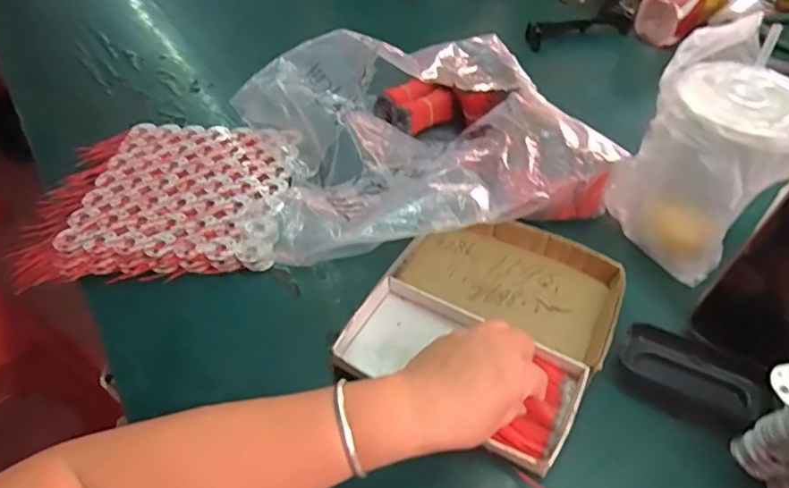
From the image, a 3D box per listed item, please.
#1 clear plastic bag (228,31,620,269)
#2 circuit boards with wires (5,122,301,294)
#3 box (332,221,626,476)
[{"bbox_3d":[0.027,-0.117,0.595,0.346,0.116,0.306,-12,48,-11],"label":"clear plastic bag"},{"bbox_3d":[-0.239,-0.063,0.598,0.245,0.025,0.236,0,48,1],"label":"circuit boards with wires"},{"bbox_3d":[0.081,0.063,0.476,0.190,0.048,0.206,25,46,21],"label":"box"}]

